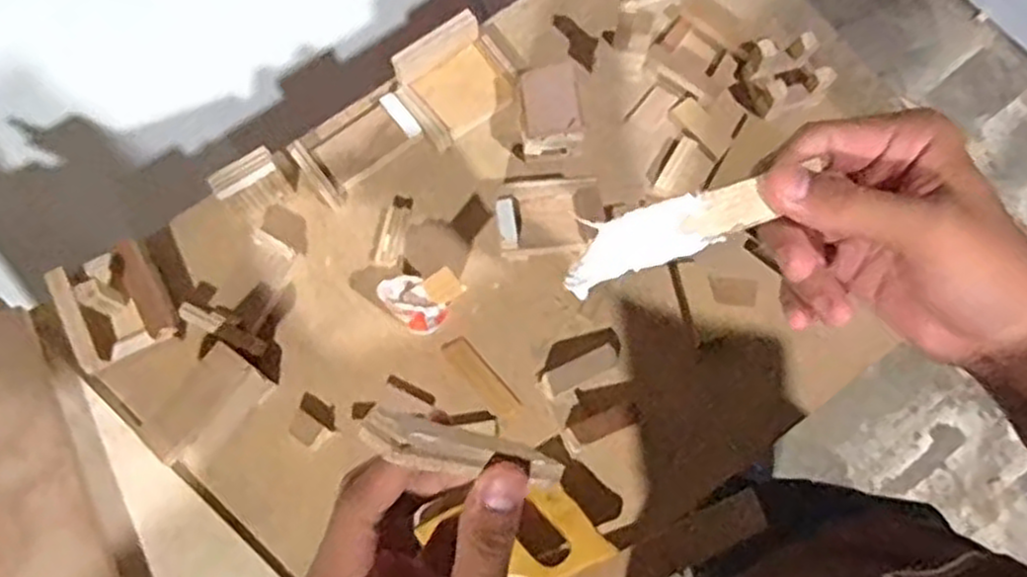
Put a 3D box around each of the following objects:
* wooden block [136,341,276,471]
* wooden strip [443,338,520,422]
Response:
[{"bbox_3d":[-0.267,0.108,0.688,0.047,0.087,0.106,41,80,11],"label":"wooden block"},{"bbox_3d":[-0.032,0.086,0.745,0.023,0.006,0.091,-41,78,-9],"label":"wooden strip"}]

